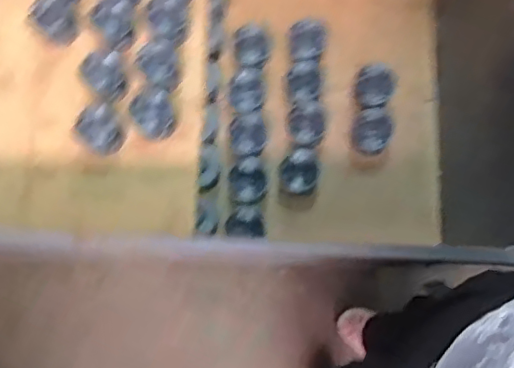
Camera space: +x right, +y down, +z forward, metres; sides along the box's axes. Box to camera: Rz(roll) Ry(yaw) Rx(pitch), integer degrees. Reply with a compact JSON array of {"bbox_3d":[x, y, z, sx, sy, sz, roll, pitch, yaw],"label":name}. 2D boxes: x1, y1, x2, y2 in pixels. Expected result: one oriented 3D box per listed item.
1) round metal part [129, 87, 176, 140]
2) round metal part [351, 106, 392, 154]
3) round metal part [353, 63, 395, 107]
[{"bbox_3d":[-0.218,-0.149,1.209,0.092,0.052,0.100,-1,77,3],"label":"round metal part"},{"bbox_3d":[0.251,-0.115,1.274,0.092,0.046,0.092,-1,77,3],"label":"round metal part"},{"bbox_3d":[0.263,-0.221,1.288,0.083,0.033,0.096,8,77,4],"label":"round metal part"}]

